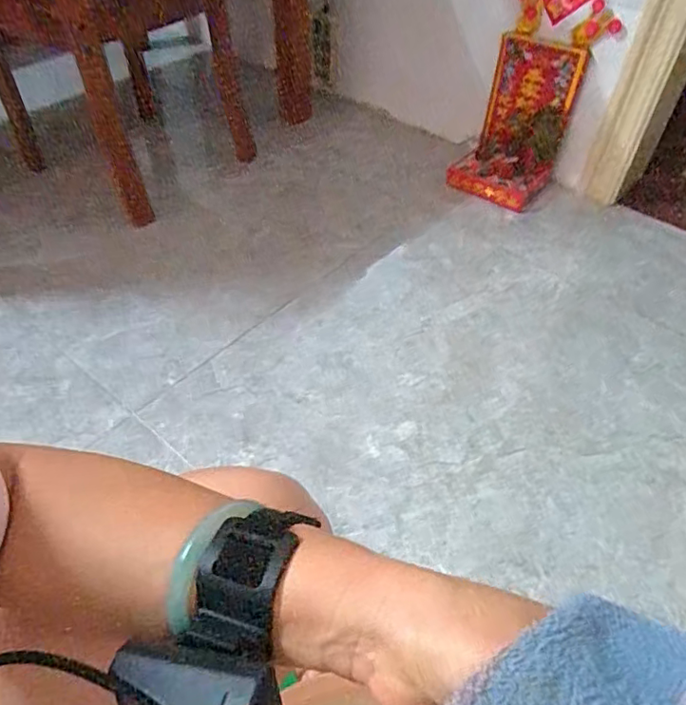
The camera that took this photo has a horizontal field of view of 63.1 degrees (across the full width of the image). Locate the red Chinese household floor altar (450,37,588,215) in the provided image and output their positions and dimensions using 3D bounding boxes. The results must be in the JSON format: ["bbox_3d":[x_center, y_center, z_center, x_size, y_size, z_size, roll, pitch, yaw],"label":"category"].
[{"bbox_3d":[0.421,-0.551,1.354,0.218,0.323,0.224,21,49,16],"label":"red Chinese household floor altar"}]

